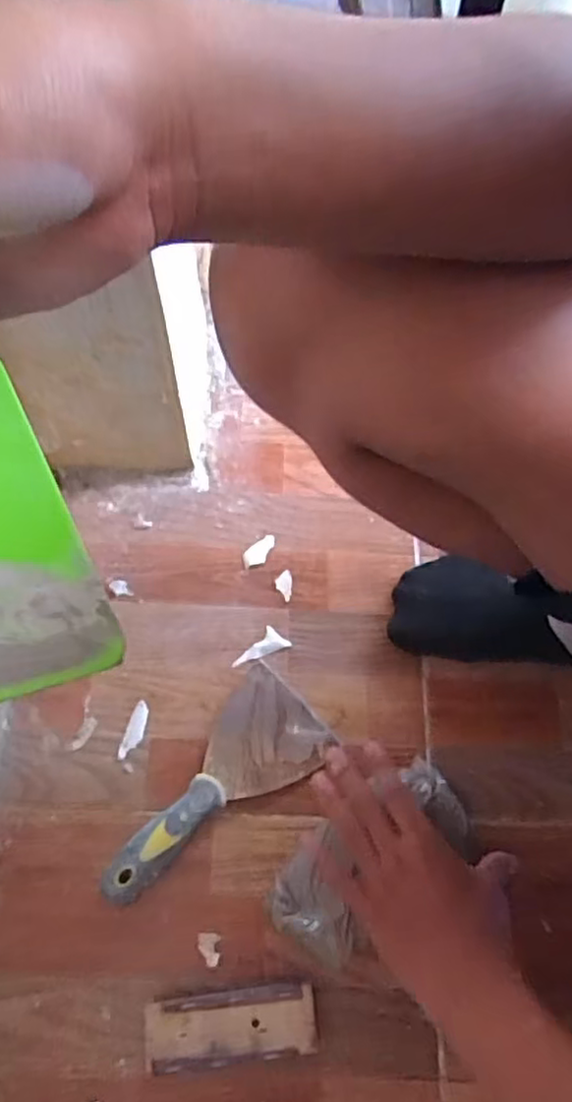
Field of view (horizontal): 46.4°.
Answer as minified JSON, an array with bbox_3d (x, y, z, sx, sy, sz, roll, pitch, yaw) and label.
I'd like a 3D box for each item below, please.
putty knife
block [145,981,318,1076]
[{"bbox_3d":[-0.060,0.186,0.524,0.200,0.029,0.089,-42,76,-16],"label":"putty knife"},{"bbox_3d":[-0.038,0.332,0.468,0.115,0.029,0.041,-4,69,-4],"label":"block"}]

